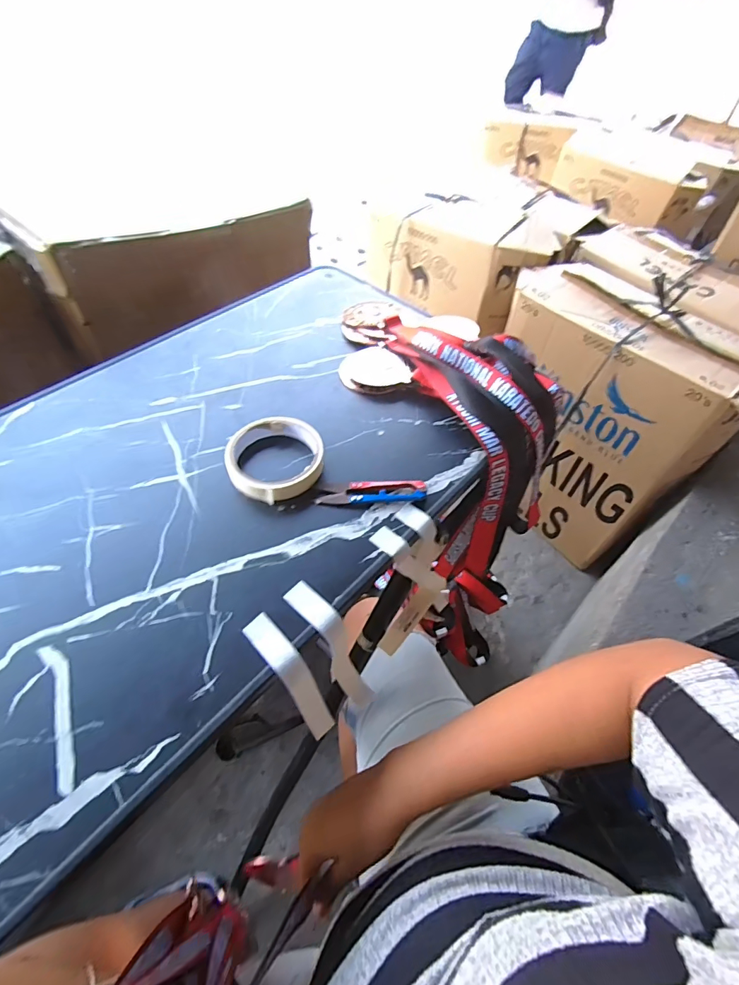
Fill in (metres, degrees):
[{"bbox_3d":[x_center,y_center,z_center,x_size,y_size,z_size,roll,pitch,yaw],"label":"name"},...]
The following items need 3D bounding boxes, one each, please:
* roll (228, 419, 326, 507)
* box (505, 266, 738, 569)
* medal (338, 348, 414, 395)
[{"bbox_3d":[-0.088,-0.032,0.424,0.087,0.023,0.088,4,54,-6],"label":"roll"},{"bbox_3d":[0.536,-0.195,1.132,0.238,0.550,0.538,-30,64,-27],"label":"box"},{"bbox_3d":[0.003,-0.144,0.518,0.072,0.014,0.079,-10,54,-12],"label":"medal"}]

